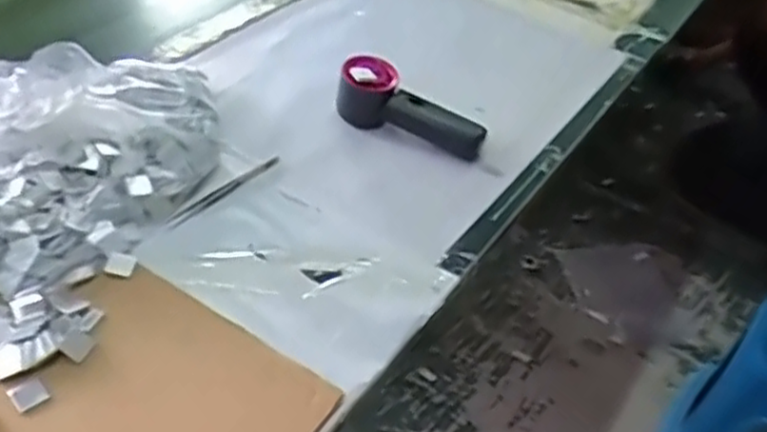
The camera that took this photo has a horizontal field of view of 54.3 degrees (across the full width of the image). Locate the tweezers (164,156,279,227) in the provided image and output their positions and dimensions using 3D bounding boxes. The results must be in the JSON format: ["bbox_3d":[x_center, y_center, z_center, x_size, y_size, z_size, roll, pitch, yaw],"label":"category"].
[{"bbox_3d":[-0.144,-0.024,0.678,0.012,0.005,0.129,31,48,27],"label":"tweezers"}]

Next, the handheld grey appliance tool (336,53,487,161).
[{"bbox_3d":[0.030,-0.109,0.749,0.153,0.062,0.046,19,43,16],"label":"handheld grey appliance tool"}]

